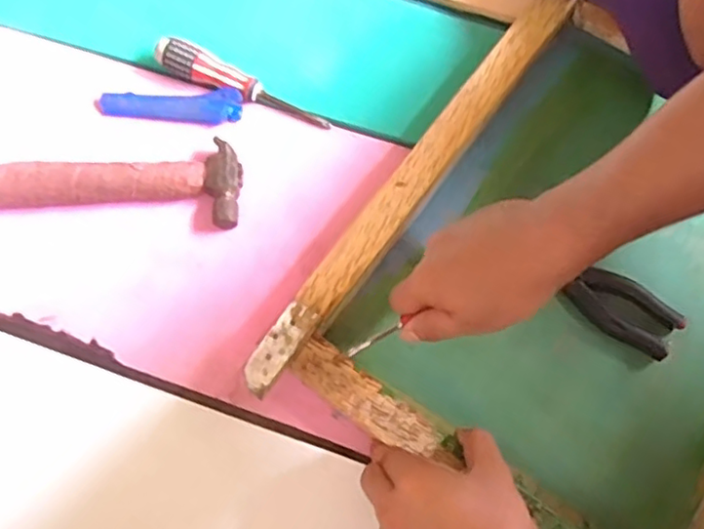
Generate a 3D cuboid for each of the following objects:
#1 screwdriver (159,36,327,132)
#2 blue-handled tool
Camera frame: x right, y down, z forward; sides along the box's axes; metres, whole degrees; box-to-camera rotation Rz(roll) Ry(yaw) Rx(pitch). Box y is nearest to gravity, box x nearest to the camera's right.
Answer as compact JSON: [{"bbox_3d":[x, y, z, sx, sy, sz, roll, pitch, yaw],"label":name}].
[{"bbox_3d":[-0.104,-0.168,0.594,0.173,0.028,0.025,23,72,8],"label":"screwdriver"},{"bbox_3d":[-0.173,-0.147,0.594,0.137,0.016,0.033,0,71,0],"label":"blue-handled tool"}]

